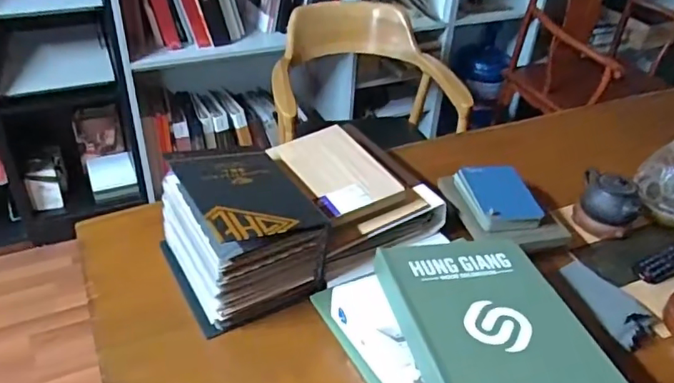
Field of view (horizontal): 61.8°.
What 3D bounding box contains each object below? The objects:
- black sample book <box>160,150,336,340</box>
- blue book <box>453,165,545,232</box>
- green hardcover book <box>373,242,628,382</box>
[{"bbox_3d":[-0.143,0.055,0.838,0.201,0.173,0.205,-20,39,-24],"label":"black sample book"},{"bbox_3d":[0.273,0.006,0.962,0.111,0.031,0.160,-5,35,-5],"label":"blue book"},{"bbox_3d":[0.194,0.164,0.706,0.216,0.044,0.298,-10,36,-12],"label":"green hardcover book"}]

